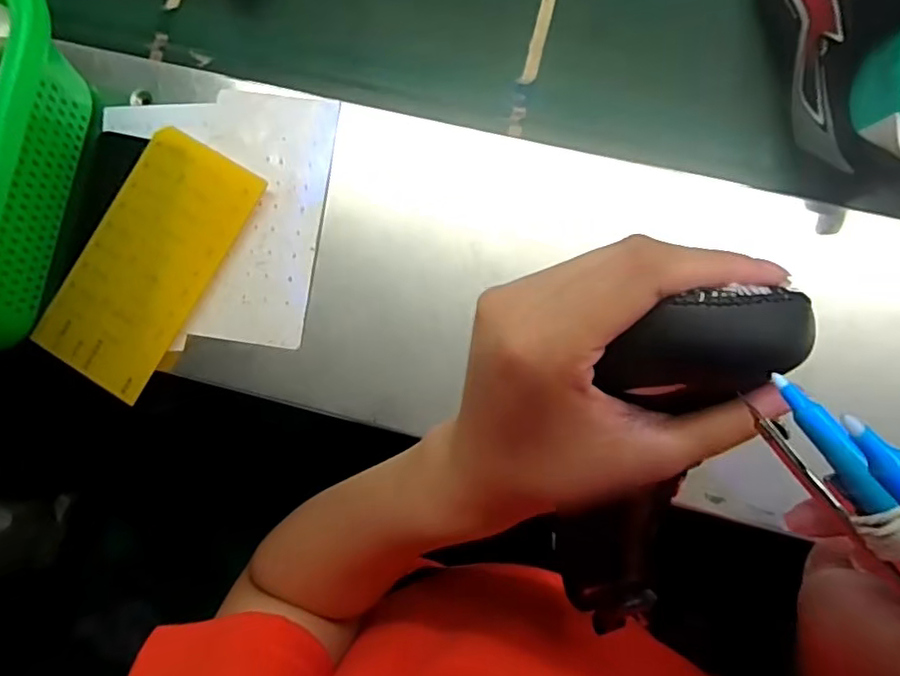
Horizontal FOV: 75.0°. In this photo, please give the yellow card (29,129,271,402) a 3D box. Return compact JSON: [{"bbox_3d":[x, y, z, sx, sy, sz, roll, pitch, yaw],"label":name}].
[{"bbox_3d":[-0.228,-0.058,0.446,0.094,0.009,0.193,30,86,2],"label":"yellow card"}]

